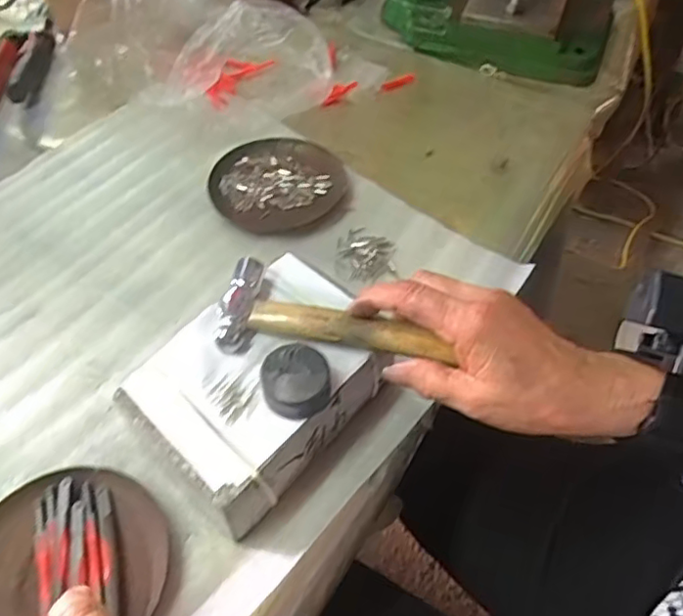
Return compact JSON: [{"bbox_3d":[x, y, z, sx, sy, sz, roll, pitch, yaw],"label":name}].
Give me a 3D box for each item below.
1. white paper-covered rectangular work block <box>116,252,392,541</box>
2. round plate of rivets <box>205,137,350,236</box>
[{"bbox_3d":[-0.043,0.048,0.370,0.106,0.062,0.143,35,61,25],"label":"white paper-covered rectangular work block"},{"bbox_3d":[-0.055,-0.111,0.520,0.115,0.012,0.104,-16,54,-10],"label":"round plate of rivets"}]

